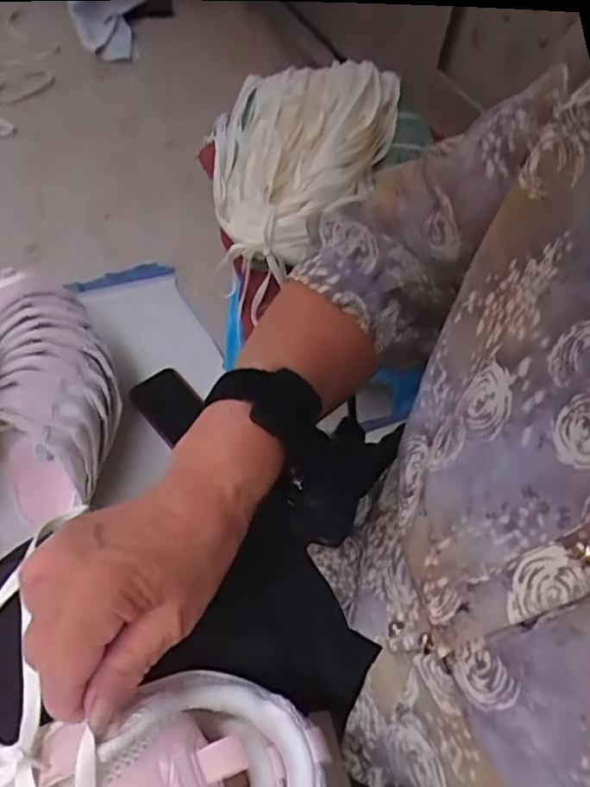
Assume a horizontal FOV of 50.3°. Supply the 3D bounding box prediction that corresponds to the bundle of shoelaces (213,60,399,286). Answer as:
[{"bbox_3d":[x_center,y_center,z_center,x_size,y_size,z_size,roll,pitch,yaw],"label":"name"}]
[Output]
[{"bbox_3d":[-0.001,-0.281,0.736,0.211,0.068,0.312,11,54,1],"label":"bundle of shoelaces"}]

